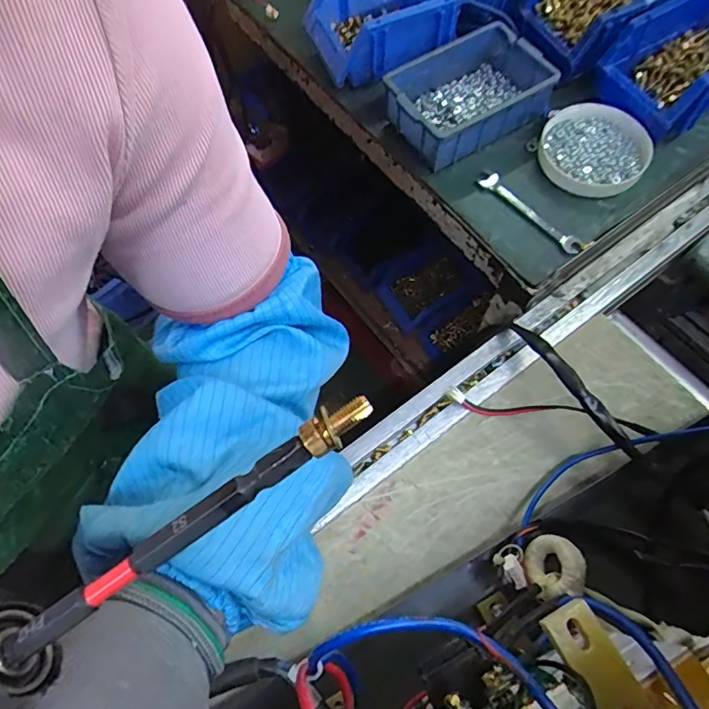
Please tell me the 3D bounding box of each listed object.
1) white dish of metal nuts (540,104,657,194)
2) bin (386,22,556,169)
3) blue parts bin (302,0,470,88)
[{"bbox_3d":[0.252,-0.219,0.544,0.110,0.029,0.119,-1,67,2],"label":"white dish of metal nuts"},{"bbox_3d":[0.114,-0.272,0.538,0.160,0.053,0.120,-28,68,-9],"label":"bin"},{"bbox_3d":[0.030,-0.369,0.556,0.154,0.063,0.126,-18,67,-5],"label":"blue parts bin"}]

